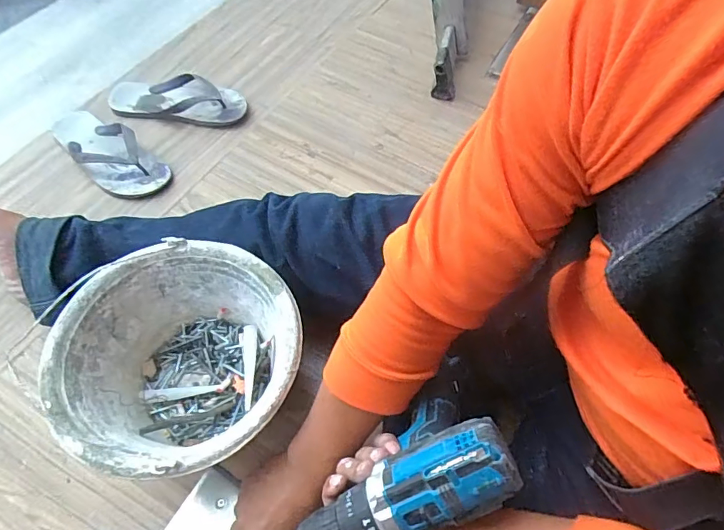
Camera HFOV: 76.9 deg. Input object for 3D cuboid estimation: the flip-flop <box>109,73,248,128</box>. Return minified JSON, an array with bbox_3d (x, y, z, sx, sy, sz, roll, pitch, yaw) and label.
[{"bbox_3d":[-0.338,-0.305,0.842,0.244,0.037,0.099,5,60,1],"label":"flip-flop"}]

